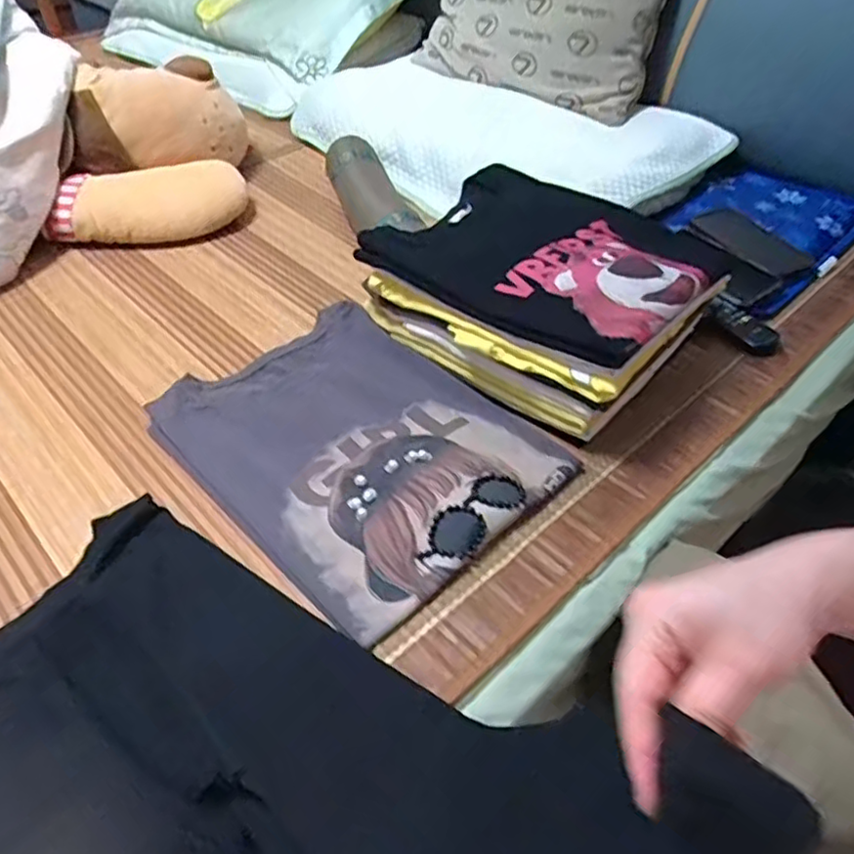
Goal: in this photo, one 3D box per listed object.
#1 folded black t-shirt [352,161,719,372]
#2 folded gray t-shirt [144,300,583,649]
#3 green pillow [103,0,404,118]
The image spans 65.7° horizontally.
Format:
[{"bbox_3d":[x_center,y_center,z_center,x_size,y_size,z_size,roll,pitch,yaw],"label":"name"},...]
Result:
[{"bbox_3d":[0.130,-0.193,0.722,0.320,0.033,0.250,32,53,27],"label":"folded black t-shirt"},{"bbox_3d":[-0.073,0.010,0.661,0.276,0.025,0.356,-35,54,-30],"label":"folded gray t-shirt"},{"bbox_3d":[-0.398,-0.921,1.442,0.719,0.112,0.437,29,87,27],"label":"green pillow"}]

